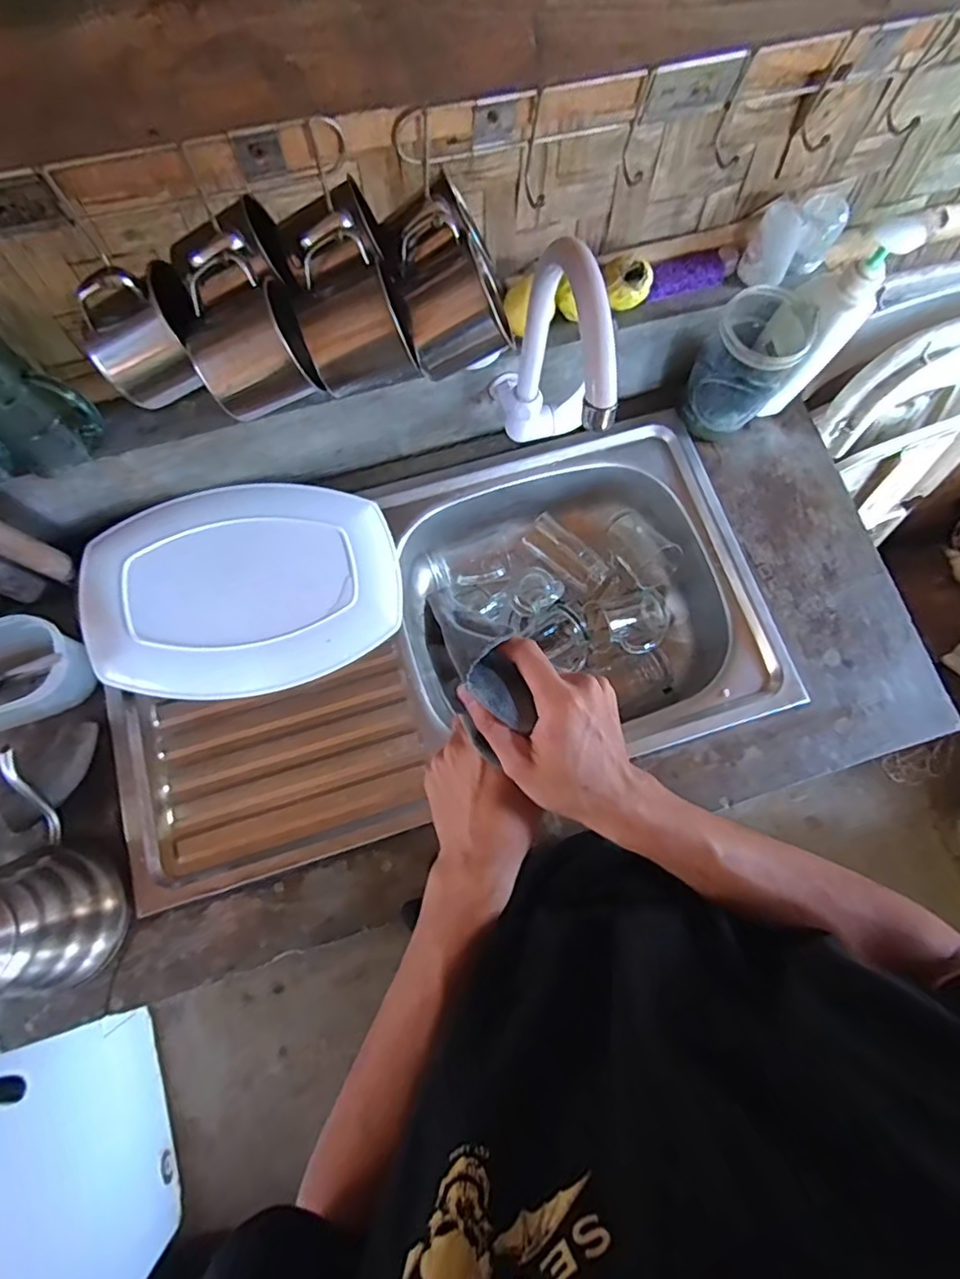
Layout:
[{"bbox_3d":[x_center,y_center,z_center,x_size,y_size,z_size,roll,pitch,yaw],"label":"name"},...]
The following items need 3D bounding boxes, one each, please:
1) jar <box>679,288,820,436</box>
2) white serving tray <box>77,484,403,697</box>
[{"bbox_3d":[0.310,-0.325,0.684,0.096,0.135,0.111,33,78,6],"label":"jar"},{"bbox_3d":[-0.267,-0.066,0.663,0.335,0.043,0.240,-4,77,-3],"label":"white serving tray"}]

